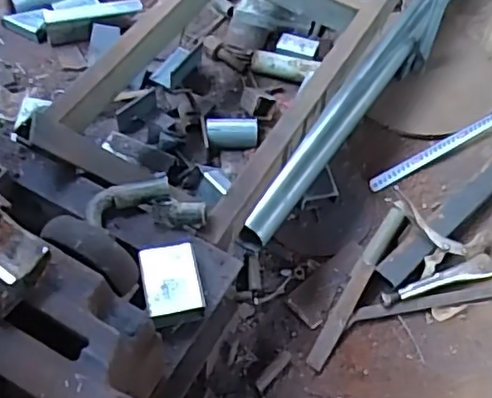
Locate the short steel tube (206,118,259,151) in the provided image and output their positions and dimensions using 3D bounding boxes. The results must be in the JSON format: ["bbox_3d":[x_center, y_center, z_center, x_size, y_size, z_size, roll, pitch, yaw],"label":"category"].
[{"bbox_3d":[-0.024,-0.107,1.047,0.086,0.042,0.057,0,56,-5],"label":"short steel tube"}]

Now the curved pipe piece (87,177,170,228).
[{"bbox_3d":[-0.138,0.001,0.737,0.100,0.026,0.035,-24,61,-19],"label":"curved pipe piece"}]

